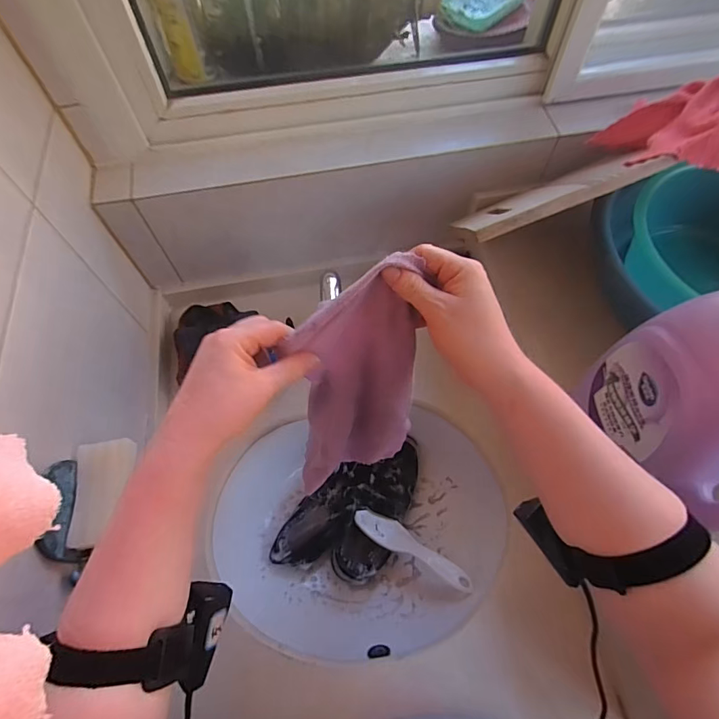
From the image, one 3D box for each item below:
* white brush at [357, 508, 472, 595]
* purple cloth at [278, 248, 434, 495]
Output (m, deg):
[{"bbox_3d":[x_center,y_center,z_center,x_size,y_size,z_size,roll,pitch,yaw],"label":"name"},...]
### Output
[{"bbox_3d":[0.081,0.292,0.673,0.198,0.024,0.041,23,65,29],"label":"white brush"},{"bbox_3d":[-0.005,0.045,0.438,0.103,0.328,0.074,21,51,11],"label":"purple cloth"}]

